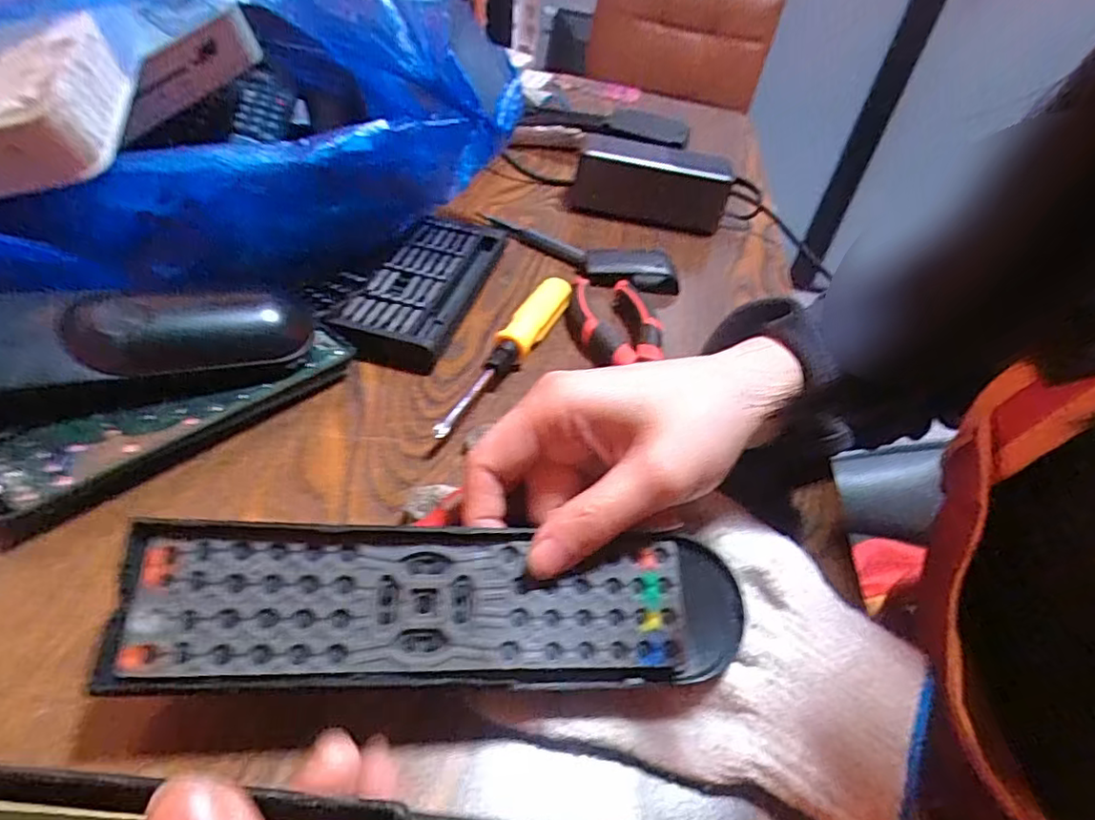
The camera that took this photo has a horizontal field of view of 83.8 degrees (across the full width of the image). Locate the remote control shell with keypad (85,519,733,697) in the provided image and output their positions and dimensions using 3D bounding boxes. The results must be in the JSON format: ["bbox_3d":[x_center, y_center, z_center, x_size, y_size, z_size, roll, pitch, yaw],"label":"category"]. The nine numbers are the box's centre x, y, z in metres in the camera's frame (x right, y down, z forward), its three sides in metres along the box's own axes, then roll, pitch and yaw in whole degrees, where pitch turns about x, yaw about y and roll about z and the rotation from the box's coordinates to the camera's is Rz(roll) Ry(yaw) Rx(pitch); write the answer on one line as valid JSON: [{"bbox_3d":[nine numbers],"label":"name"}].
[{"bbox_3d":[-0.030,0.064,0.199,0.191,0.015,0.048,4,65,-9],"label":"remote control shell with keypad"}]

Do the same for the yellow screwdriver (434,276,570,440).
[{"bbox_3d":[-0.022,-0.033,0.337,0.020,0.022,0.154,22,42,13],"label":"yellow screwdriver"}]

